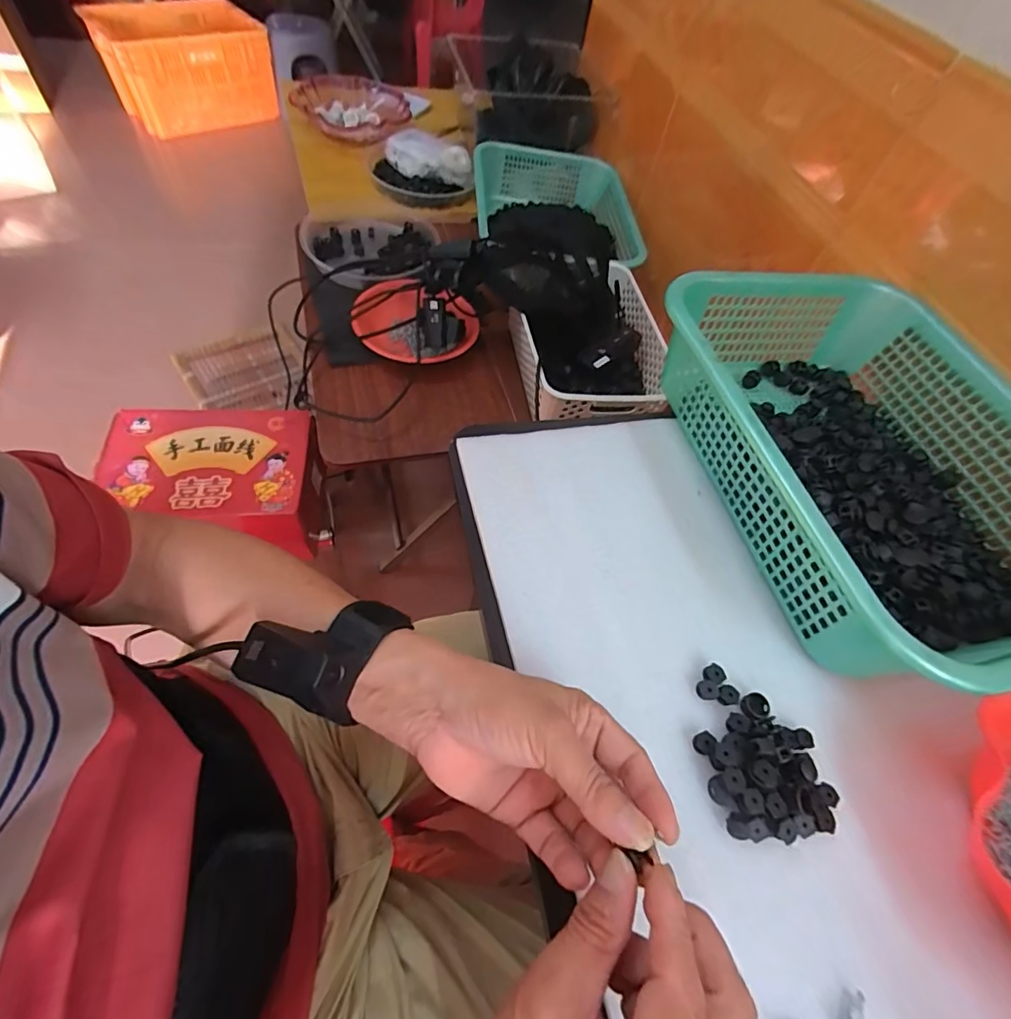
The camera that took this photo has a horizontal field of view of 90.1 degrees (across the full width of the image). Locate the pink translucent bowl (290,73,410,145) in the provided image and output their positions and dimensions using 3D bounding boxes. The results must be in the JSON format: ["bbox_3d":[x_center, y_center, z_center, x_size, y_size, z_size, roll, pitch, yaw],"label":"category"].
[{"bbox_3d":[-0.347,-0.910,1.140,0.246,0.057,0.262,4,57,-6],"label":"pink translucent bowl"}]

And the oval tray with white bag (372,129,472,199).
[{"bbox_3d":[-0.175,-0.720,1.061,0.200,0.075,0.169,-1,58,-10],"label":"oval tray with white bag"}]

